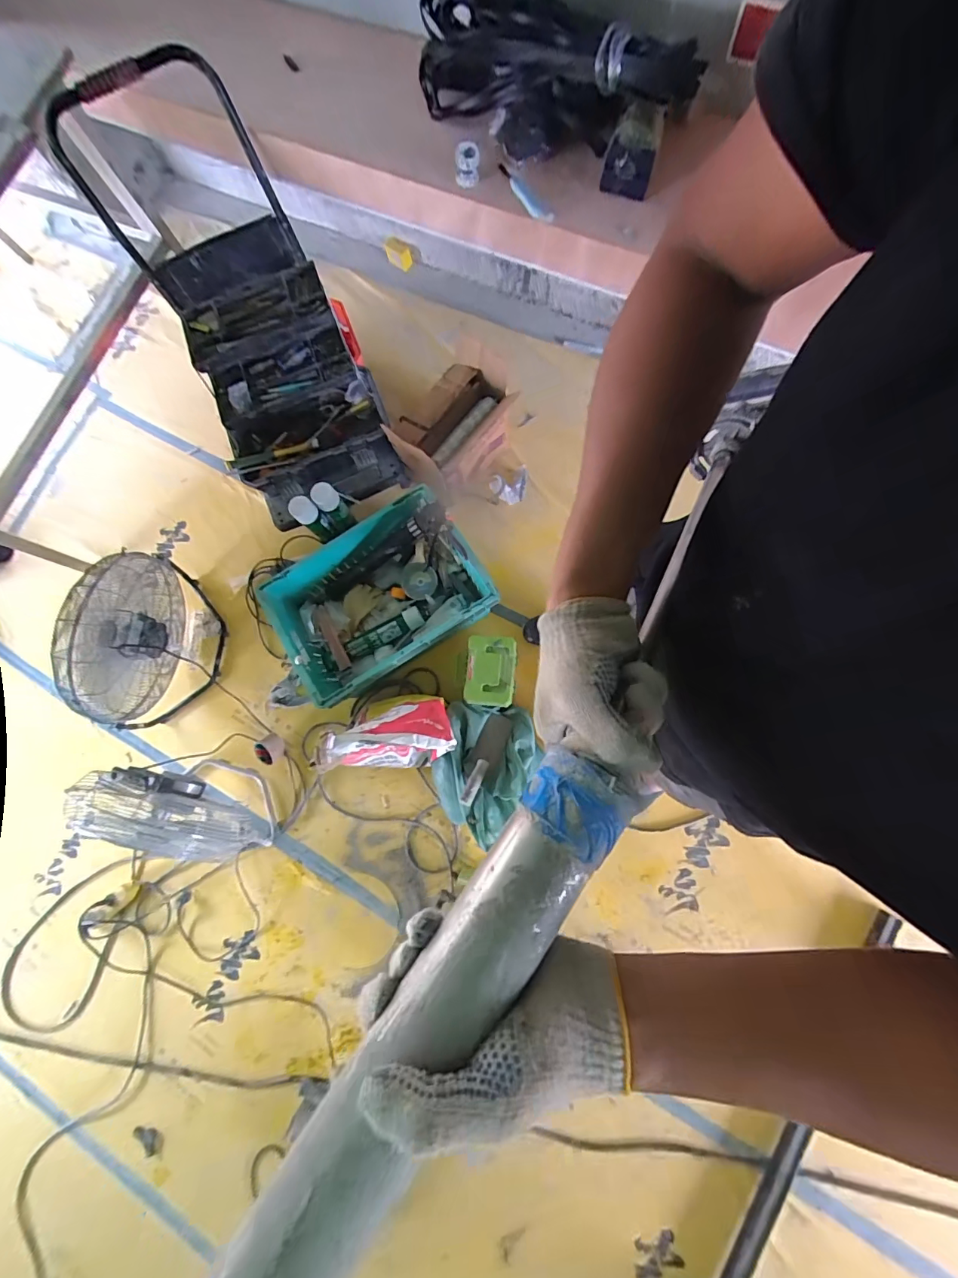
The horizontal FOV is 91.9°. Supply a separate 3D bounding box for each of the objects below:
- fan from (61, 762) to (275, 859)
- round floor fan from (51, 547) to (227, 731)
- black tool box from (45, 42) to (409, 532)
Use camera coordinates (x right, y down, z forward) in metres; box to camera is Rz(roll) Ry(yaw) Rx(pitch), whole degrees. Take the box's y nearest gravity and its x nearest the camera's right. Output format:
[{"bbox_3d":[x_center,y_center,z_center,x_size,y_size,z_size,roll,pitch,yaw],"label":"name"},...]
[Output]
[{"bbox_3d":[-0.794,0.460,1.282,0.414,0.399,0.205,15,82,8],"label":"fan"},{"bbox_3d":[-0.983,0.004,1.361,0.188,0.436,0.506,0,80,6],"label":"round floor fan"},{"bbox_3d":[-0.643,-0.858,1.319,0.500,0.603,0.896,-28,78,0],"label":"black tool box"}]

